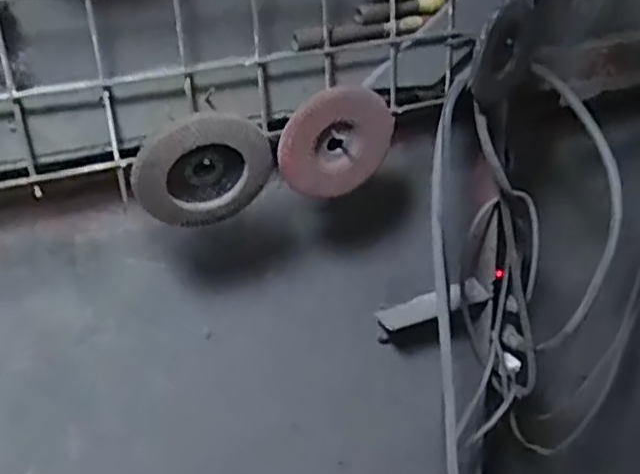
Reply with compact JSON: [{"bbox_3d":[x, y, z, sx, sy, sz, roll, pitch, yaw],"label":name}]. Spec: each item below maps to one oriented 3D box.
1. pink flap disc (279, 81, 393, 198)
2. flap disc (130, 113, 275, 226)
[{"bbox_3d":[0.011,-0.073,0.528,0.088,0.093,0.012,22,24,-38],"label":"pink flap disc"},{"bbox_3d":[-0.083,-0.047,0.478,0.097,0.086,0.014,-33,50,6],"label":"flap disc"}]

